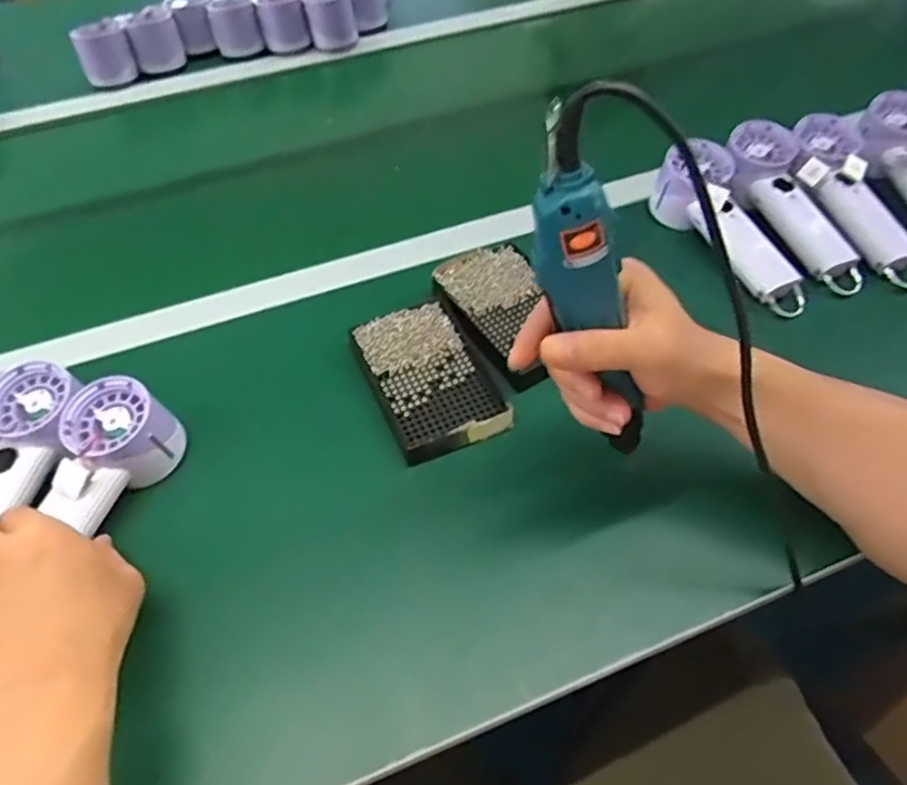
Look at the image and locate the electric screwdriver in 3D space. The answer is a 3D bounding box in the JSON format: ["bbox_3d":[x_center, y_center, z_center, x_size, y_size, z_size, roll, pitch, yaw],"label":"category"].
[{"bbox_3d":[0.081,-0.042,0.366,0.036,0.235,0.027,9,51,33],"label":"electric screwdriver"}]

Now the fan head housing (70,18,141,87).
[{"bbox_3d":[-0.460,-0.443,0.858,0.066,0.069,0.067,-25,56,-16],"label":"fan head housing"}]

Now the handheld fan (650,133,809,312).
[{"bbox_3d":[0.261,-0.152,0.604,0.065,0.063,0.196,-24,70,-16],"label":"handheld fan"}]

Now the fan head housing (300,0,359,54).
[{"bbox_3d":[-0.170,-0.520,0.897,0.068,0.065,0.072,-9,53,-5],"label":"fan head housing"}]

